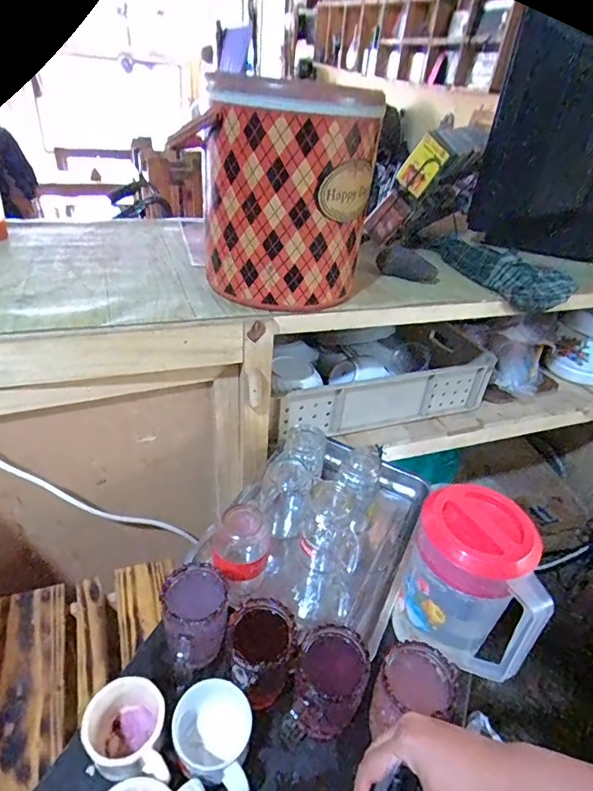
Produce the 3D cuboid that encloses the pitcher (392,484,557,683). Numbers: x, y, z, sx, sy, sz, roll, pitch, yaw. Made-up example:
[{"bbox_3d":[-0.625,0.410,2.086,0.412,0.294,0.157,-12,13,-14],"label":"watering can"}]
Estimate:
[{"bbox_3d":[0.205,0.226,0.567,0.148,0.194,0.116,23,38,21],"label":"pitcher"}]

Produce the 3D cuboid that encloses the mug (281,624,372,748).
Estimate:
[{"bbox_3d":[0.033,0.319,0.516,0.075,0.107,0.083,11,35,5],"label":"mug"}]

